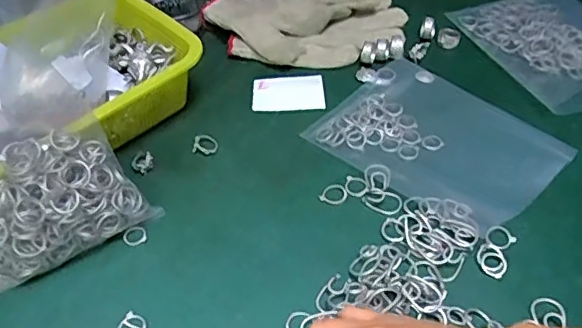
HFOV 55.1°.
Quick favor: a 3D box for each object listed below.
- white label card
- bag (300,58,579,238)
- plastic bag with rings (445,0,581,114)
[{"bbox_3d":[-0.003,-0.074,0.586,0.074,0.004,0.051,-4,52,5],"label":"white label card"},{"bbox_3d":[0.132,-0.025,0.511,0.145,0.012,0.201,-36,54,-26],"label":"bag"},{"bbox_3d":[0.279,-0.132,0.588,0.143,0.011,0.209,-11,47,-6],"label":"plastic bag with rings"}]

